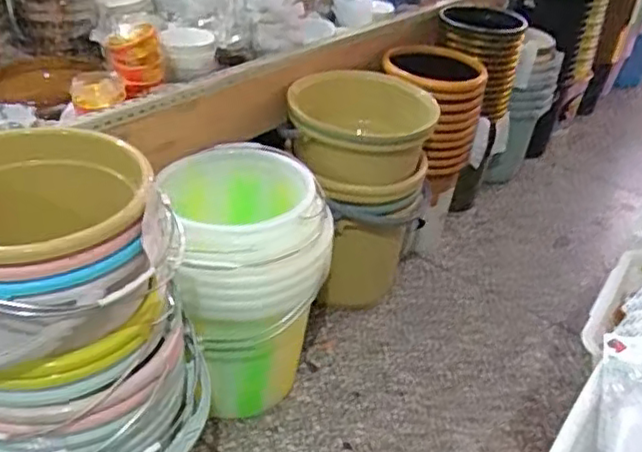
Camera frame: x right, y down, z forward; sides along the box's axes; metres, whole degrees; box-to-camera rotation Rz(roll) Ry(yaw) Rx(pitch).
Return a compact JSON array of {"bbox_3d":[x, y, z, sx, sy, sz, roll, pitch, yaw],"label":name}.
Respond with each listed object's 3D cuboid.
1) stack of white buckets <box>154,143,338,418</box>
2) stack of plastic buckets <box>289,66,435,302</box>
[{"bbox_3d":[-0.147,0.111,1.337,0.292,0.433,0.345,-6,36,-16],"label":"stack of white buckets"},{"bbox_3d":[0.087,-0.090,1.621,0.334,0.457,0.355,5,34,0],"label":"stack of plastic buckets"}]

